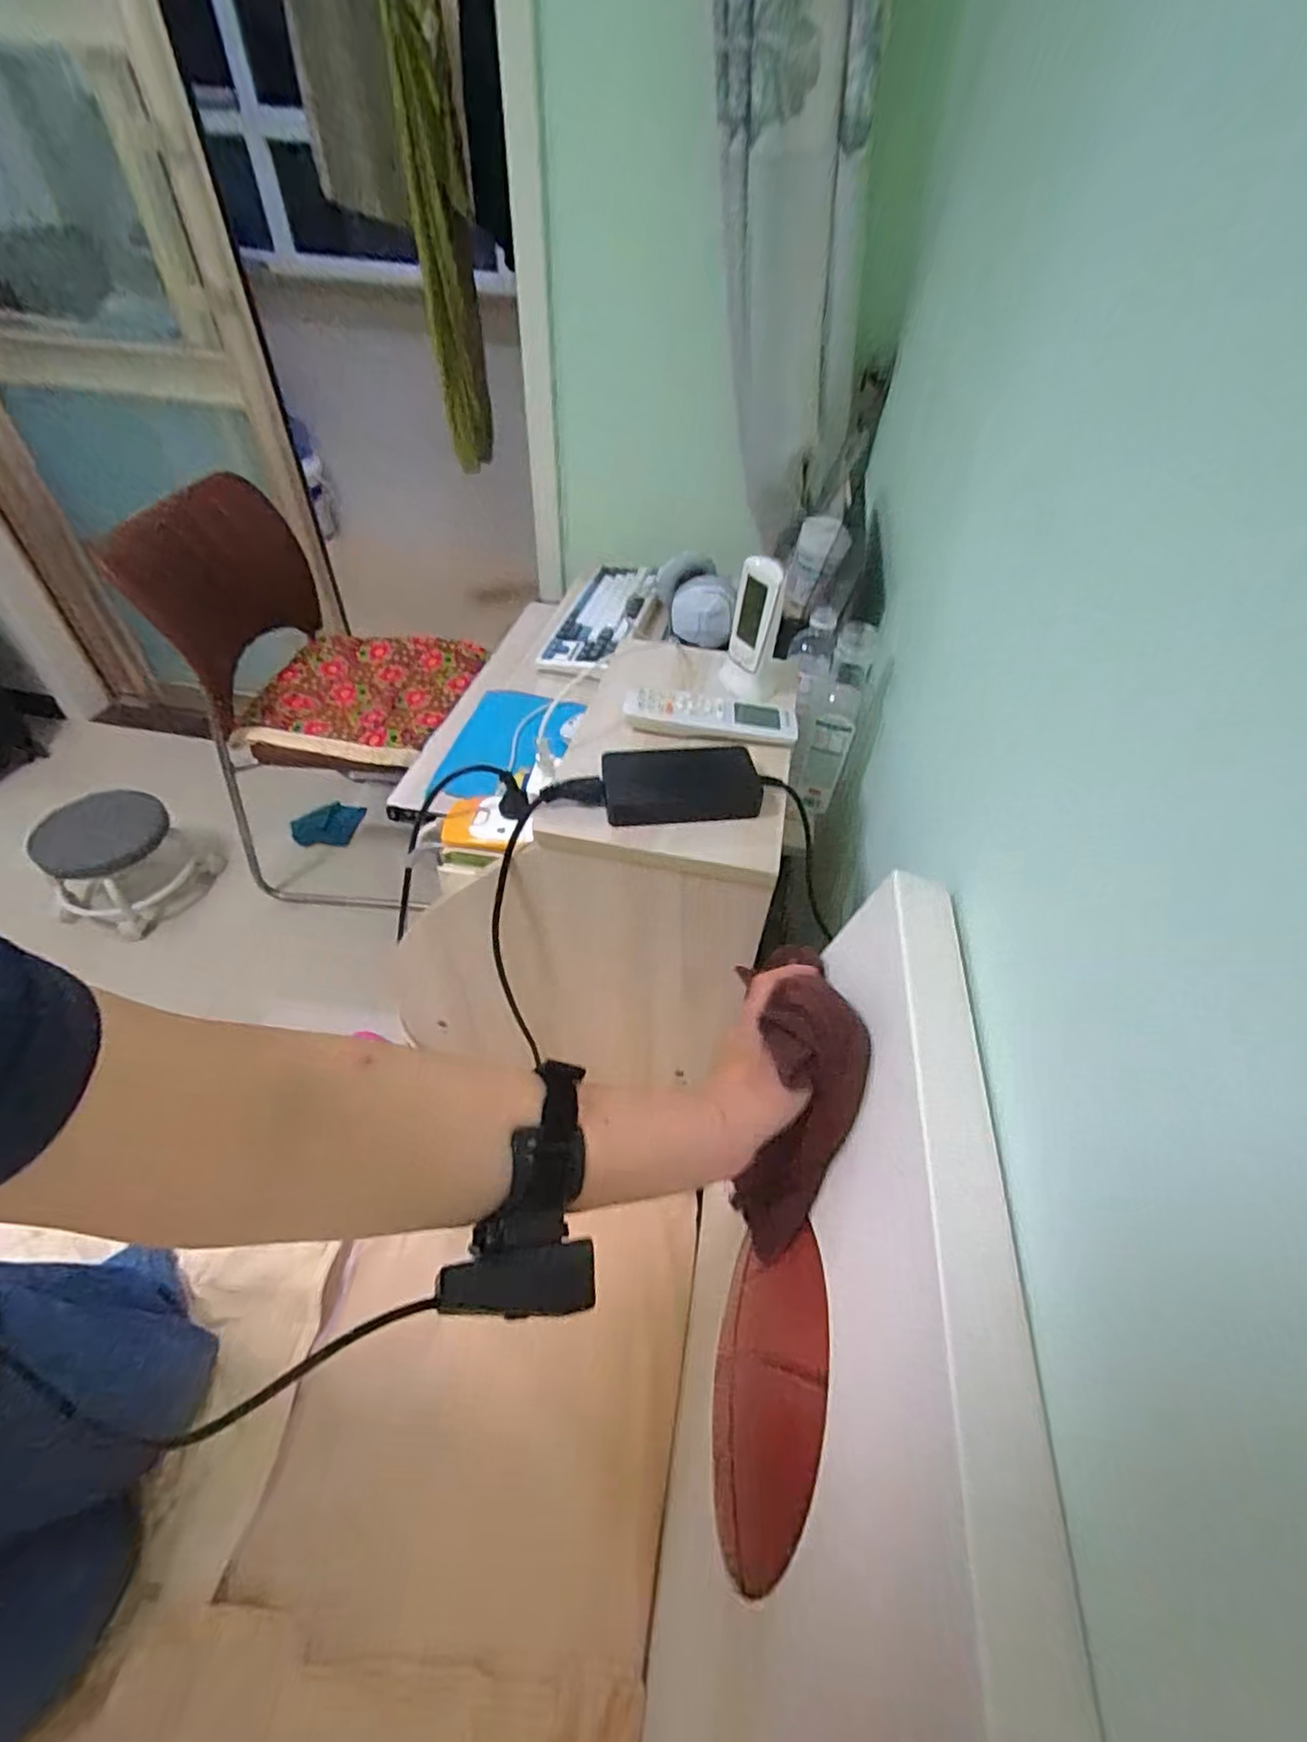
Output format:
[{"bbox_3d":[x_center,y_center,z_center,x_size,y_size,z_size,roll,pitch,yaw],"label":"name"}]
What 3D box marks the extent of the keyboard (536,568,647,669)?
[{"bbox_3d":[-0.092,-0.447,1.162,0.117,0.033,0.377,9,48,5],"label":"keyboard"}]

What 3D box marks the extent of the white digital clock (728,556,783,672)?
[{"bbox_3d":[0.097,-0.247,0.643,0.042,0.096,0.039,9,48,5],"label":"white digital clock"}]

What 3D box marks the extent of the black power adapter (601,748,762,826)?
[{"bbox_3d":[0.024,-0.073,0.559,0.129,0.024,0.072,-6,48,-9],"label":"black power adapter"}]

